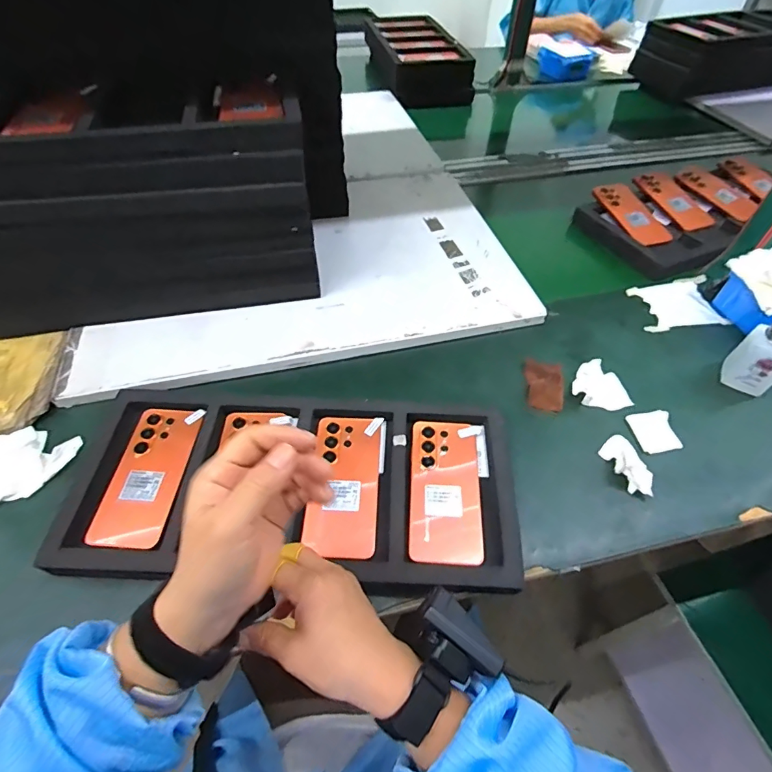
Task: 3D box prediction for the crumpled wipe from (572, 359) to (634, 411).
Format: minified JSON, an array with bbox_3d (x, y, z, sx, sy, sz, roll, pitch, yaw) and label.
[{"bbox_3d":[0.293,0.000,0.621,0.070,0.012,0.077,-14,53,-12],"label":"crumpled wipe"}]

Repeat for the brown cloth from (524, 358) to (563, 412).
[{"bbox_3d":[0.220,-0.001,0.631,0.052,0.011,0.078,10,52,7],"label":"brown cloth"}]

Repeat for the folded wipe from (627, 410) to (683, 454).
[{"bbox_3d":[0.347,0.058,0.581,0.053,0.011,0.056,-8,52,-7],"label":"folded wipe"}]

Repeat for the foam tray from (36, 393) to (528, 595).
[{"bbox_3d":[-0.099,0.113,0.519,0.488,0.037,0.215,2,53,1],"label":"foam tray"}]

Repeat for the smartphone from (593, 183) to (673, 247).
[{"bbox_3d":[0.480,-0.335,0.878,0.073,0.012,0.170,-22,68,-10],"label":"smartphone"}]

